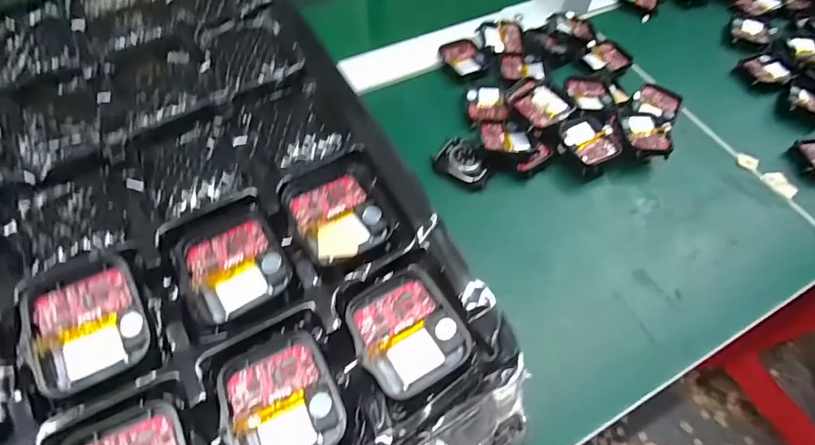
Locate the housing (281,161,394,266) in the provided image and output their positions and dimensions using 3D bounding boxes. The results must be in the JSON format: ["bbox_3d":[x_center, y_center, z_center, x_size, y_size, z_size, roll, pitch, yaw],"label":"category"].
[{"bbox_3d":[-0.029,-0.005,0.188,0.039,0.005,0.042,-26,63,-17],"label":"housing"}]

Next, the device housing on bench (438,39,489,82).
[{"bbox_3d":[0.050,-0.144,0.396,0.038,0.008,0.044,-19,61,-14],"label":"device housing on bench"}]

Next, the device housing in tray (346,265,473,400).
[{"bbox_3d":[-0.001,0.041,0.168,0.037,0.007,0.041,-28,64,-19],"label":"device housing in tray"}]

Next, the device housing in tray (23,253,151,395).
[{"bbox_3d":[-0.115,0.036,0.160,0.037,0.009,0.042,-25,63,-17],"label":"device housing in tray"}]

